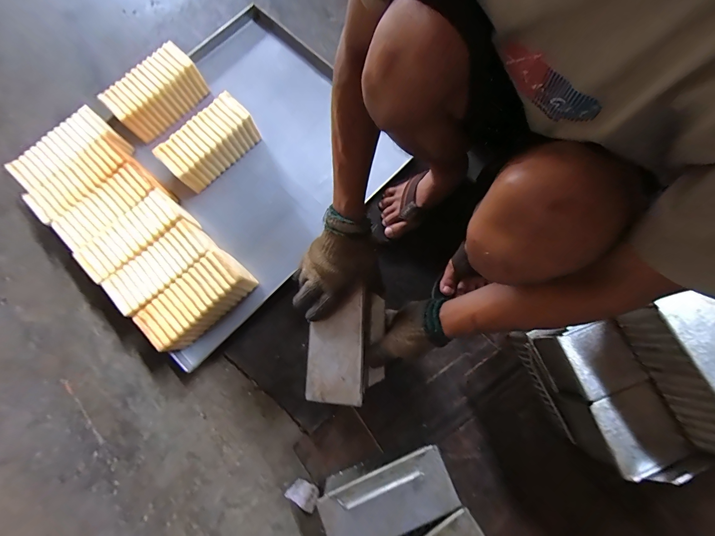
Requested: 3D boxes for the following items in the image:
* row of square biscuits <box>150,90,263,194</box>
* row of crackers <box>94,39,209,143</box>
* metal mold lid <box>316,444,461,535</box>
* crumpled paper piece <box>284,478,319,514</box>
[{"bbox_3d":[-0.301,-0.254,0.641,0.189,0.088,0.085,-43,82,-7],"label":"row of square biscuits"},{"bbox_3d":[-0.425,-0.375,0.664,0.097,0.087,0.197,41,82,7],"label":"row of crackers"},{"bbox_3d":[0.046,0.361,0.473,0.205,0.019,0.095,-23,80,-4],"label":"metal mold lid"},{"bbox_3d":[-0.098,0.404,0.552,0.054,0.006,0.043,25,80,5],"label":"crumpled paper piece"}]

